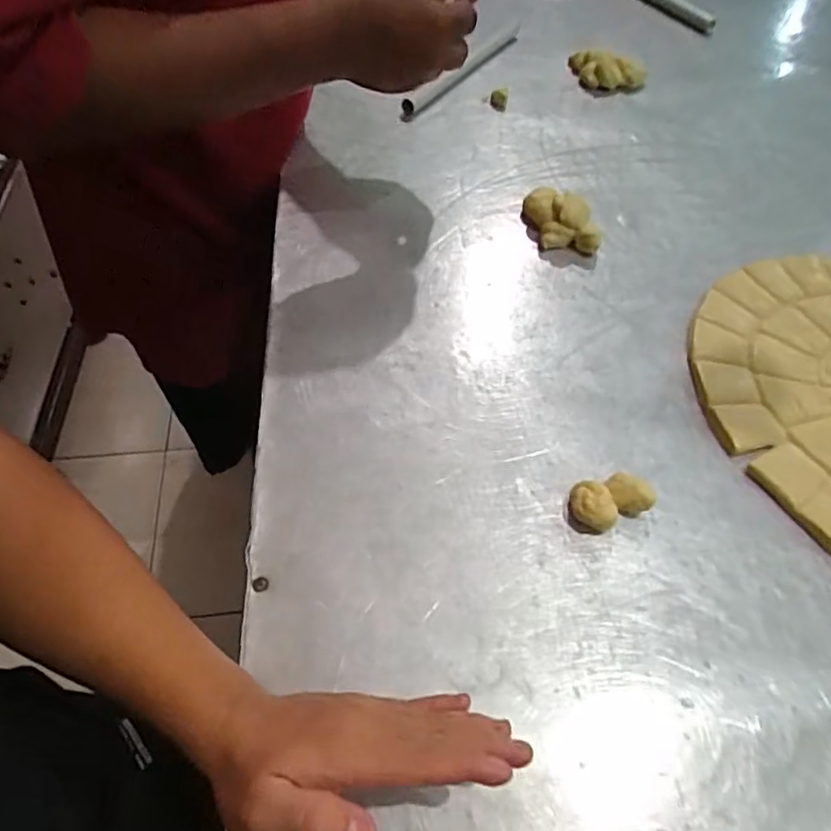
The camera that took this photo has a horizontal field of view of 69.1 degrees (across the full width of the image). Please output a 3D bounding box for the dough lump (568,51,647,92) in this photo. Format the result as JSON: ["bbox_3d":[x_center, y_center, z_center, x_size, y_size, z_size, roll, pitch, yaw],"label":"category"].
[{"bbox_3d":[0.245,-0.445,0.777,0.097,0.042,0.038,21,59,13],"label":"dough lump"}]

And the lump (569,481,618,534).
[{"bbox_3d":[0.131,0.068,0.446,0.034,0.023,0.031,17,58,10],"label":"lump"}]

